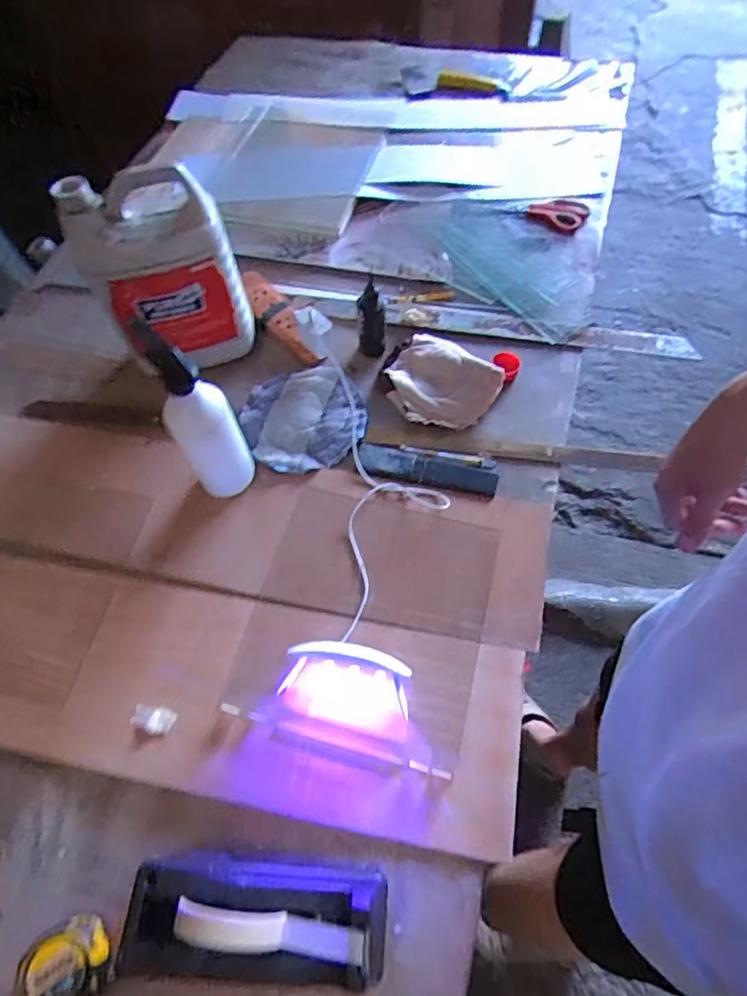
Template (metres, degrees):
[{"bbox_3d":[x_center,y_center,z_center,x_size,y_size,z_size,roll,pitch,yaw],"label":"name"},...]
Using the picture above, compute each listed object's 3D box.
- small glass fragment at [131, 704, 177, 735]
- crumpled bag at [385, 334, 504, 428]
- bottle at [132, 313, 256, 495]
[{"bbox_3d":[-0.231,0.232,0.591,0.046,0.004,0.026,13,64,10],"label":"small glass fragment"},{"bbox_3d":[0.088,-0.158,0.770,0.149,0.024,0.129,36,70,20],"label":"crumpled bag"},{"bbox_3d":[-0.190,-0.083,0.625,0.073,0.242,0.064,-34,65,-13],"label":"bottle"}]

